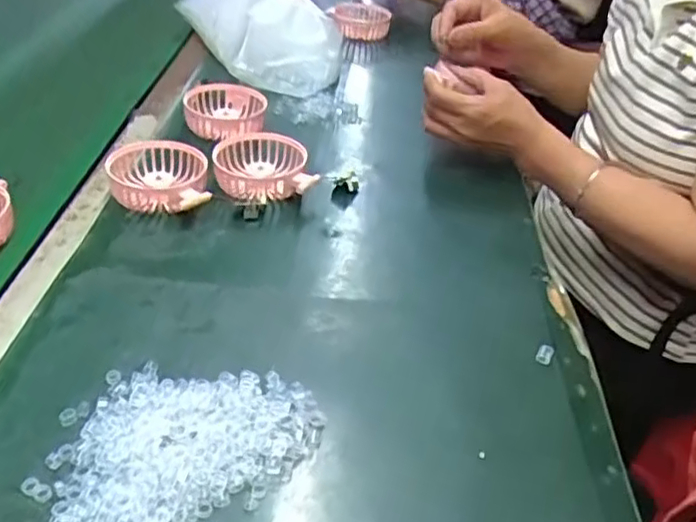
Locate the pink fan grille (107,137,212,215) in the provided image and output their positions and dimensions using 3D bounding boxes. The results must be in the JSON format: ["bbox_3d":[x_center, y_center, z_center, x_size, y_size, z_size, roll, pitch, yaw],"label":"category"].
[{"bbox_3d":[-0.173,-0.075,0.611,0.085,0.036,0.090,-1,38,-9],"label":"pink fan grille"}]

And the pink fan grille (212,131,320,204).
[{"bbox_3d":[-0.083,-0.091,0.644,0.094,0.035,0.091,-6,39,-15],"label":"pink fan grille"}]

